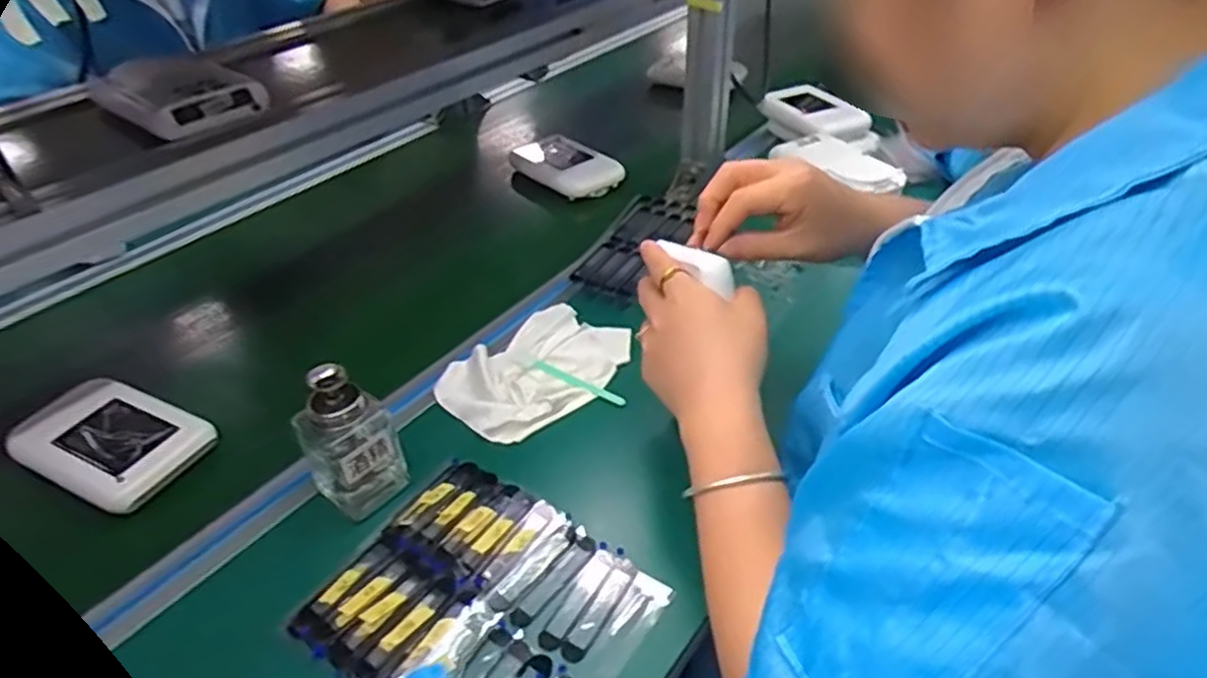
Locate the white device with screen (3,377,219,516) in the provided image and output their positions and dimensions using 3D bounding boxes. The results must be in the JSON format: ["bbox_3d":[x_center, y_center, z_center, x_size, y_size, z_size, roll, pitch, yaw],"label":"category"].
[{"bbox_3d":[-0.397,0.083,0.590,0.143,0.031,0.093,15,41,20],"label":"white device with screen"}]

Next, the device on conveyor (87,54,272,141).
[{"bbox_3d":[-0.345,-0.203,0.601,0.139,0.030,0.092,26,46,31],"label":"device on conveyor"}]

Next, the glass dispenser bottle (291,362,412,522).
[{"bbox_3d":[-0.184,0.068,0.531,0.064,0.113,0.054,-19,41,-21],"label":"glass dispenser bottle"}]

